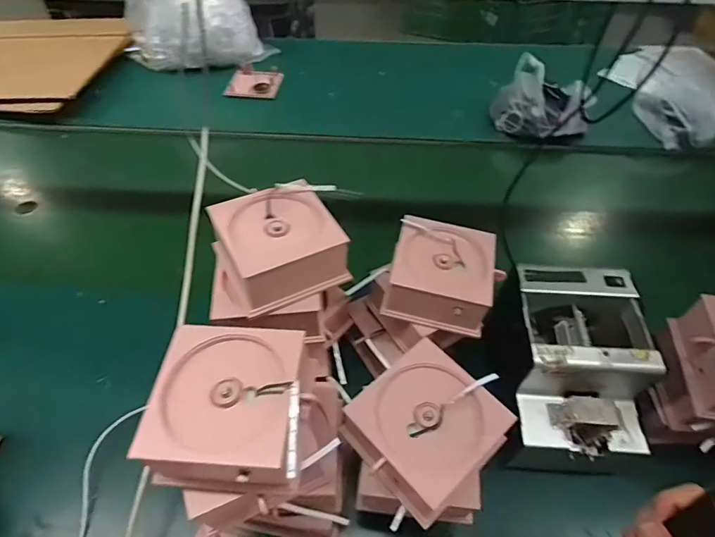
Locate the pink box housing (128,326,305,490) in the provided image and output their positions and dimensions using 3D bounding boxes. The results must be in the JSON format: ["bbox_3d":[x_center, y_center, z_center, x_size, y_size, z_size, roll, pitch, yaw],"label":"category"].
[{"bbox_3d":[-0.093,0.106,0.341,0.110,0.055,0.112,5,50,3],"label":"pink box housing"}]

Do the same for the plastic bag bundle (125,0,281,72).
[{"bbox_3d":[-0.357,-0.535,1.022,0.318,0.146,0.138,-8,50,-8],"label":"plastic bag bundle"}]

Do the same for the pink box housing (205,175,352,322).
[{"bbox_3d":[-0.076,-0.024,0.450,0.109,0.060,0.104,-21,53,-18],"label":"pink box housing"}]

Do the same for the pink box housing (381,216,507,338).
[{"bbox_3d":[0.096,0.007,0.499,0.114,0.059,0.106,13,51,10],"label":"pink box housing"}]

